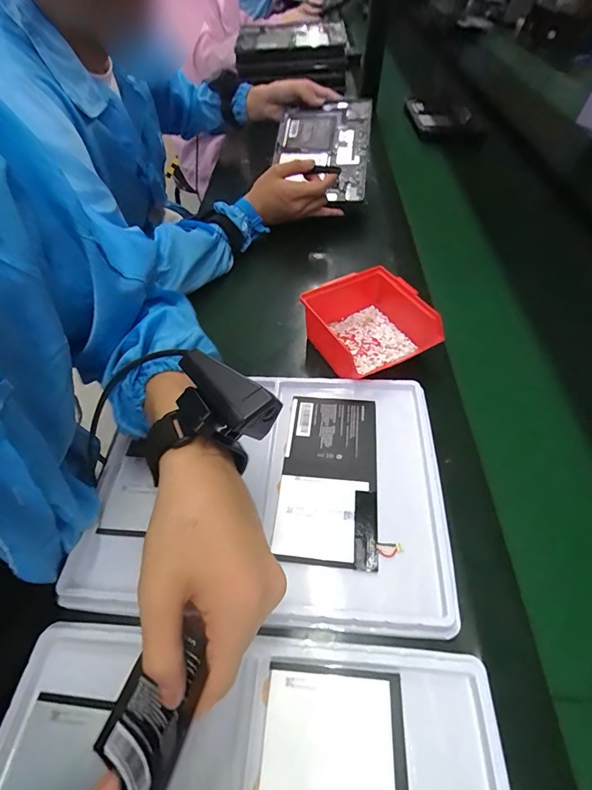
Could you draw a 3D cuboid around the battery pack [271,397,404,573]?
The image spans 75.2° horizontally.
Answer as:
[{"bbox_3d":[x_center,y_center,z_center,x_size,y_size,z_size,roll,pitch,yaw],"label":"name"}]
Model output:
[{"bbox_3d":[0.033,0.072,0.370,0.095,0.005,0.170,1,50,4],"label":"battery pack"}]

